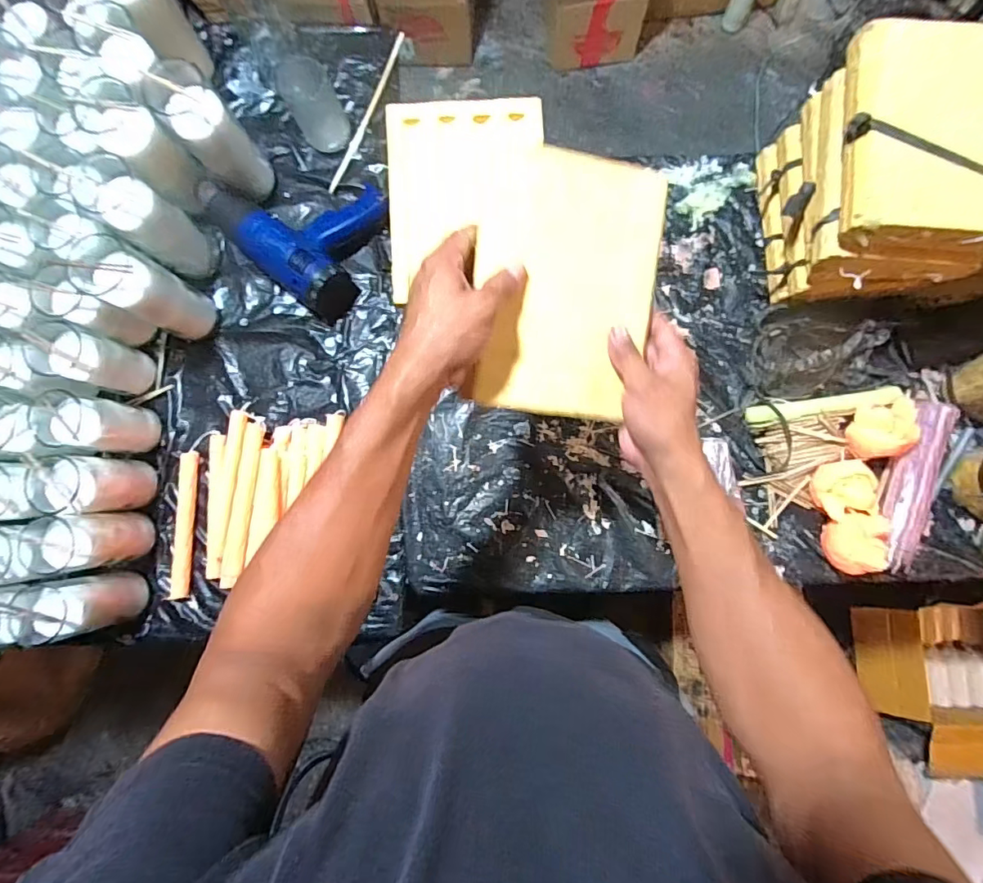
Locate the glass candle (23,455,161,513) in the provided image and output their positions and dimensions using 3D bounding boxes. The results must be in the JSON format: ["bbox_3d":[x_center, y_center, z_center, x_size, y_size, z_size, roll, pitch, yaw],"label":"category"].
[{"bbox_3d":[-0.496,0.055,0.613,0.066,0.117,0.066,-4,83,1],"label":"glass candle"}]

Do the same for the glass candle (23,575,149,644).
[{"bbox_3d":[-0.487,0.196,0.587,0.065,0.115,0.059,-15,83,0],"label":"glass candle"}]

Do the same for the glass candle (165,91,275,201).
[{"bbox_3d":[-0.351,-0.386,0.641,0.070,0.145,0.058,-36,84,-2],"label":"glass candle"}]

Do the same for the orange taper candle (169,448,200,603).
[{"bbox_3d":[-0.409,0.109,0.651,0.021,0.014,0.190,0,83,2],"label":"orange taper candle"}]

